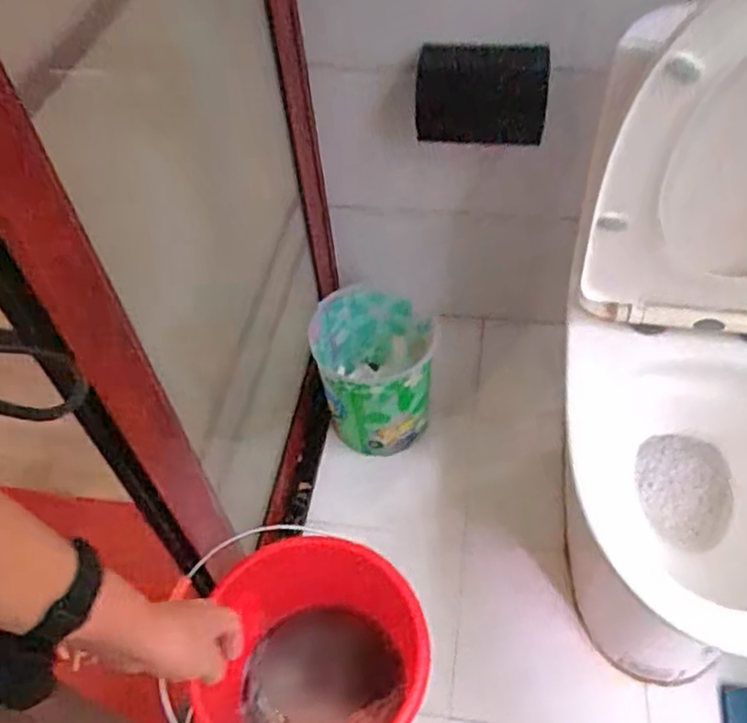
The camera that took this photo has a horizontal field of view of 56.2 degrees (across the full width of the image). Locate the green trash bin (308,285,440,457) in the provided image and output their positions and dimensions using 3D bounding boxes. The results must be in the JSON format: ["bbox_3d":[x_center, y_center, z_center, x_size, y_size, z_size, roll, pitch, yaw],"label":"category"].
[{"bbox_3d":[0.008,0.022,1.379,0.223,0.256,0.244,-3,51,3],"label":"green trash bin"}]

